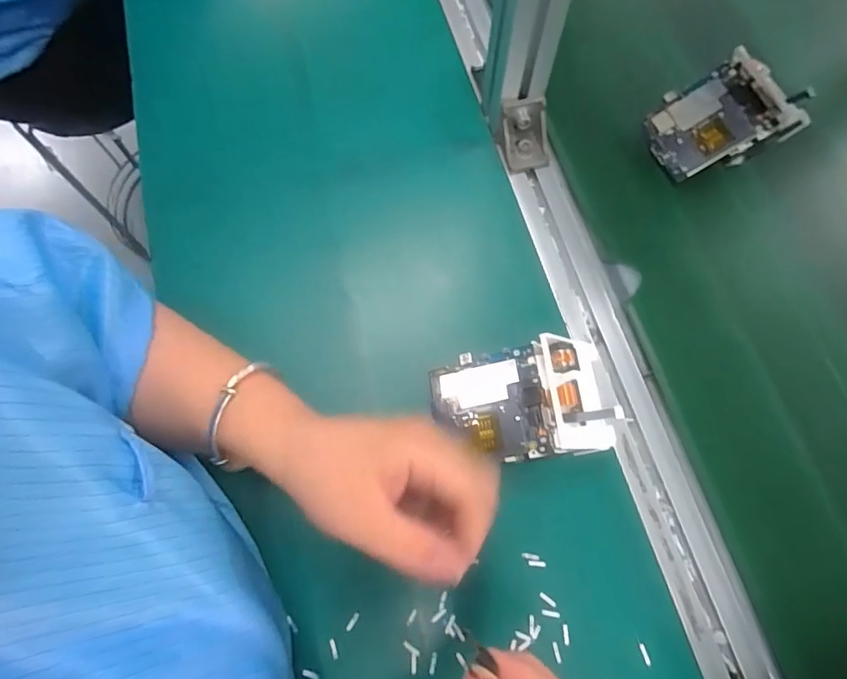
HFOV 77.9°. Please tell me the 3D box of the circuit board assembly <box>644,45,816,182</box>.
[{"bbox_3d":[0.249,-0.184,0.438,0.114,0.032,0.074,-28,72,18],"label":"circuit board assembly"}]

